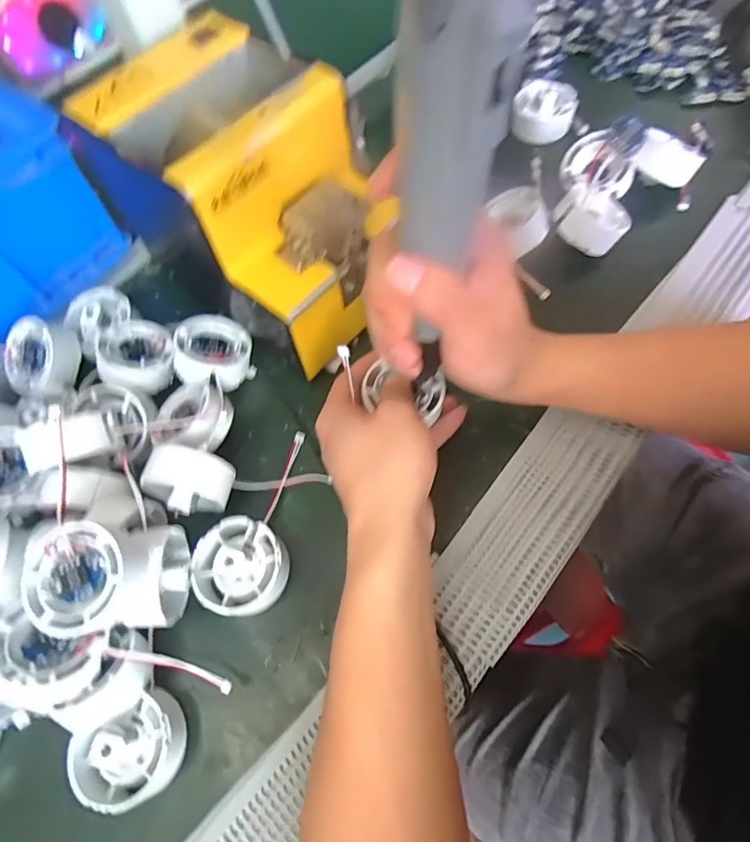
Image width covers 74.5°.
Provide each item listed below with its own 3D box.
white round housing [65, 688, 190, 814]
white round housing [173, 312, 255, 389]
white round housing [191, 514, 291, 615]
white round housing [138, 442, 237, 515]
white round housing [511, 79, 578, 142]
[{"bbox_3d":[-0.132,0.181,0.268,0.056,0.036,0.046,-34,66,-11],"label":"white round housing"},{"bbox_3d":[-0.120,-0.050,0.368,0.055,0.022,0.055,12,47,-13],"label":"white round housing"},{"bbox_3d":[-0.080,0.089,0.302,0.058,0.031,0.054,-2,64,4],"label":"white round housing"},{"bbox_3d":[-0.115,0.040,0.314,0.048,0.049,0.035,8,65,9],"label":"white round housing"},{"bbox_3d":[0.160,-0.294,0.468,0.057,0.033,0.057,-2,64,4],"label":"white round housing"}]

